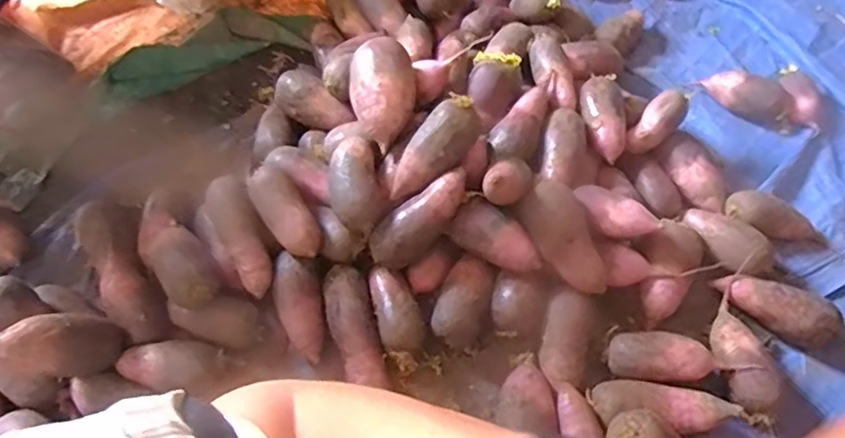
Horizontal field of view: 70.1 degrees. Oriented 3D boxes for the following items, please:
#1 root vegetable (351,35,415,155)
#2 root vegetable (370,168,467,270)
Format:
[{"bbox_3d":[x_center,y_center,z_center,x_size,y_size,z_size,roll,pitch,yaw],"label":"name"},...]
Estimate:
[{"bbox_3d":[-0.058,-0.190,0.872,0.088,0.079,0.145,-5,59,-3],"label":"root vegetable"},{"bbox_3d":[-0.001,0.000,0.844,0.168,0.061,0.063,-45,65,9],"label":"root vegetable"}]

